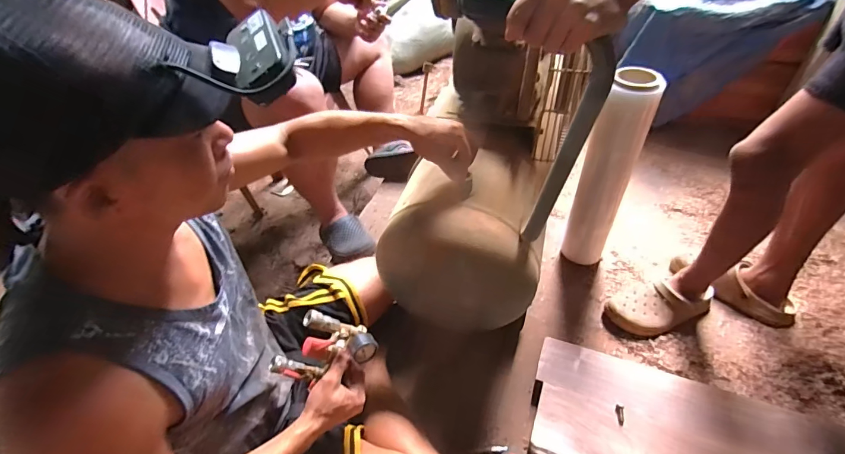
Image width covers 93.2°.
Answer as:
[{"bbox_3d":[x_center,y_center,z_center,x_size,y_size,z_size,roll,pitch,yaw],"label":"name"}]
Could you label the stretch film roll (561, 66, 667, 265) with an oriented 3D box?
[{"bbox_3d":[0.436,-0.105,0.962,0.110,0.498,0.100,19,49,22],"label":"stretch film roll"}]

